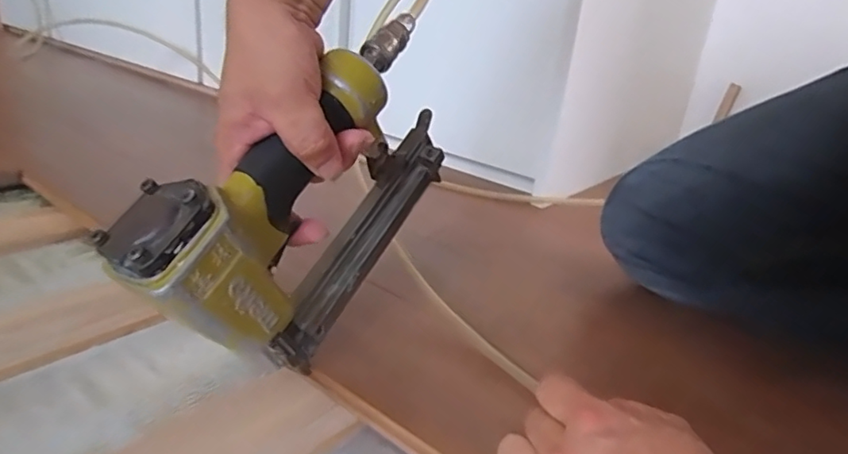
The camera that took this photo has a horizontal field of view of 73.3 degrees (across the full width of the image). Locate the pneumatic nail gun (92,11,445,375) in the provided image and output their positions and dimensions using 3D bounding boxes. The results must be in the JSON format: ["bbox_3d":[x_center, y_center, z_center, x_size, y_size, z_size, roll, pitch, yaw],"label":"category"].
[{"bbox_3d":[-0.069,-0.020,0.388,0.056,0.162,0.257,12,49,27],"label":"pneumatic nail gun"}]

